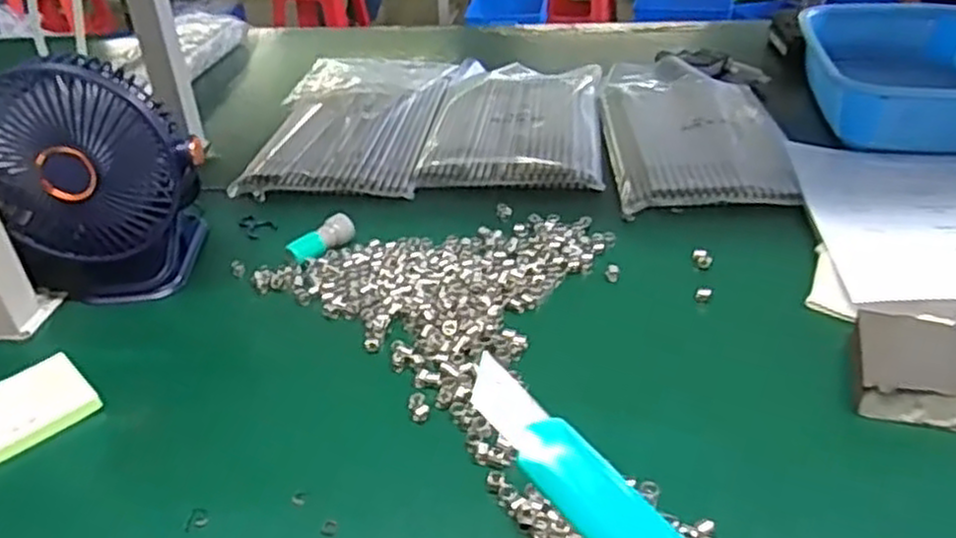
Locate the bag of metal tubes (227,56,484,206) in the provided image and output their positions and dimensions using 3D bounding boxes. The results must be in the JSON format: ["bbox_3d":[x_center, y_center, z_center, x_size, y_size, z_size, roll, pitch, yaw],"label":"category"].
[{"bbox_3d":[-0.132,-0.178,0.859,0.197,0.025,0.326,2,34,8],"label":"bag of metal tubes"}]

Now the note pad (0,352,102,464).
[{"bbox_3d":[-0.300,0.094,0.485,0.094,0.017,0.061,-31,42,-34],"label":"note pad"}]

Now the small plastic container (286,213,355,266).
[{"bbox_3d":[-0.130,-0.026,0.644,0.023,0.017,0.062,25,43,36],"label":"small plastic container"}]

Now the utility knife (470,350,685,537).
[{"bbox_3d":[0.051,0.084,0.244,0.142,0.007,0.028,44,50,13],"label":"utility knife"}]

